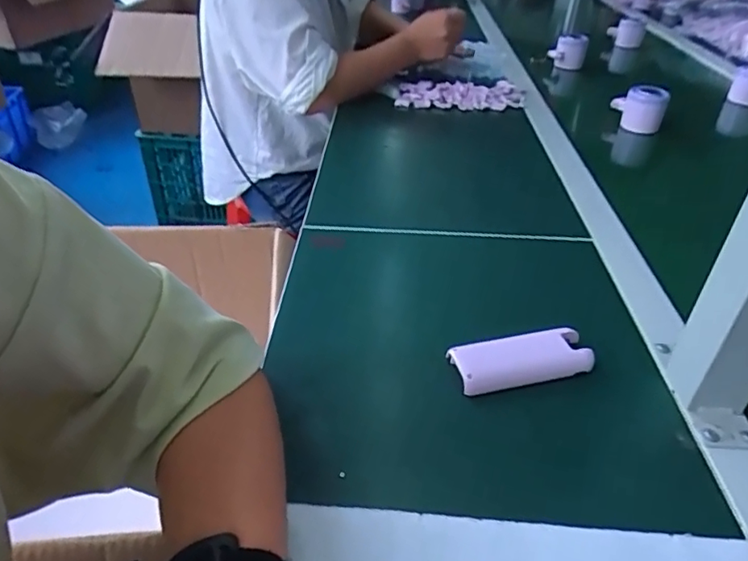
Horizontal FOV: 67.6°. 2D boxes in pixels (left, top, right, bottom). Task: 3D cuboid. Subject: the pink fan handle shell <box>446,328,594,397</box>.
[{"bbox_3d":[0.110,0.058,0.413,0.104,0.017,0.040,-7,37,-11],"label":"pink fan handle shell"}]

